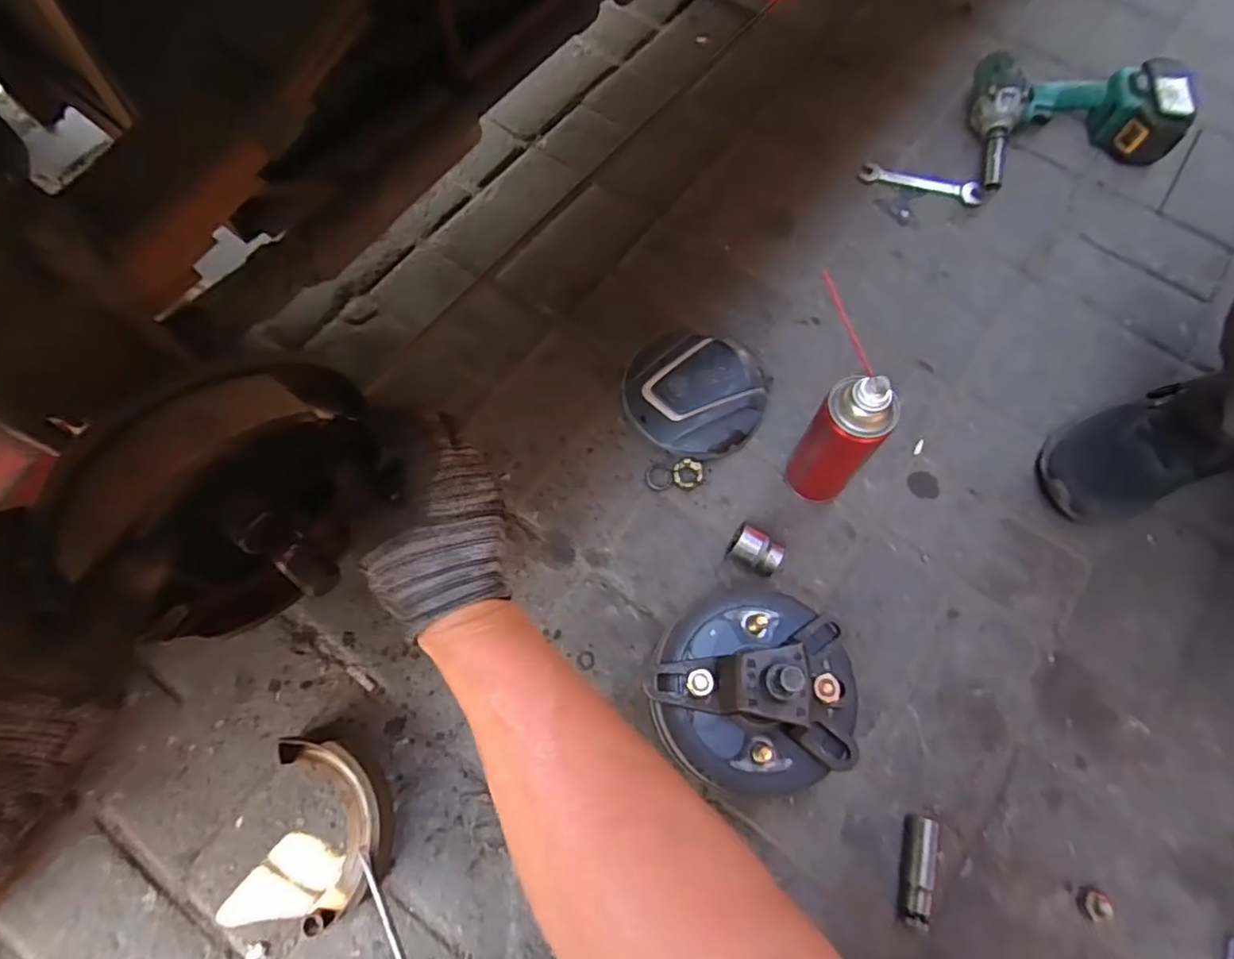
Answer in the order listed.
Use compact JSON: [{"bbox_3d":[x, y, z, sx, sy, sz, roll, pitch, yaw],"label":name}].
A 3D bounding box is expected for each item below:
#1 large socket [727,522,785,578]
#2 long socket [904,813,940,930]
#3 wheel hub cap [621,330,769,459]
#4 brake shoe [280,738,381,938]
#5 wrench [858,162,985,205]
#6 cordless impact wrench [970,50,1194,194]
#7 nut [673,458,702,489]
[{"bbox_3d":[0.133,0.070,0.589,0.049,0.039,0.036,26,70,8],"label":"large socket"},{"bbox_3d":[0.246,0.317,0.495,0.020,0.020,0.079,12,68,2],"label":"long socket"},{"bbox_3d":[0.082,-0.090,0.638,0.146,0.034,0.134,1,68,-2],"label":"wheel hub cap"},{"bbox_3d":[-0.219,0.268,0.481,0.067,0.033,0.136,-16,70,-9],"label":"brake shoe"},{"bbox_3d":[0.384,-0.376,0.772,0.152,0.005,0.034,10,68,2],"label":"wrench"},{"bbox_3d":[0.582,-0.466,0.780,0.238,0.082,0.178,-2,69,-3],"label":"cordless impact wrench"},{"bbox_3d":[0.070,-0.006,0.614,0.028,0.016,0.029,1,68,-2],"label":"nut"}]

